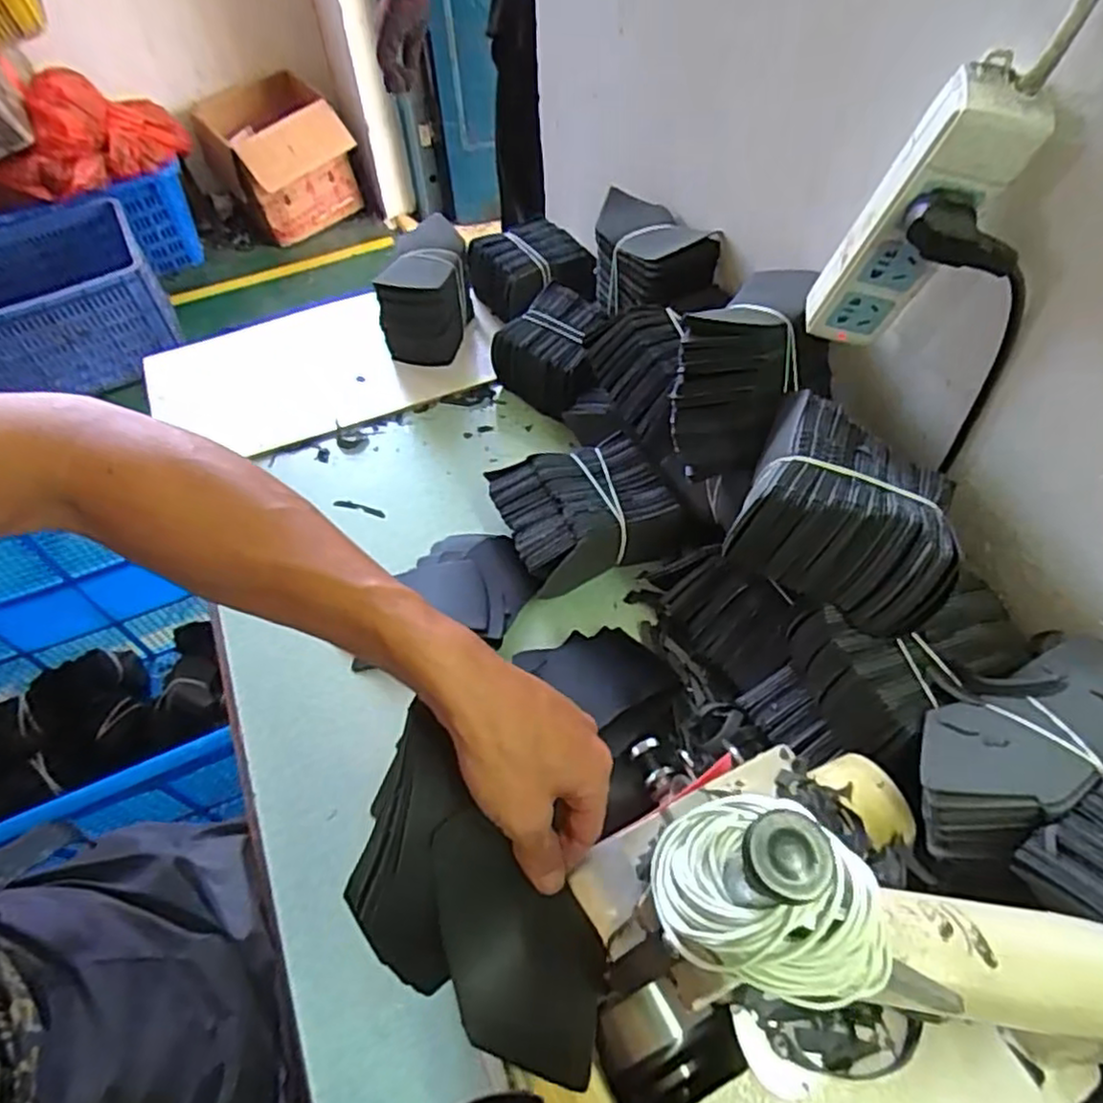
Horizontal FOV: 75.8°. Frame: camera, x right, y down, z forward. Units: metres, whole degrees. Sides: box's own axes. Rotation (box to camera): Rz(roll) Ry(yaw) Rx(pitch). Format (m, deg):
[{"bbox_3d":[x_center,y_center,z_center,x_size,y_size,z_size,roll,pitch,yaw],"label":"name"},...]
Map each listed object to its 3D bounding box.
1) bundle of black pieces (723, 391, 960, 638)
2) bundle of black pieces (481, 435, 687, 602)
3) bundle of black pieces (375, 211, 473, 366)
[{"bbox_3d":[0.199,-0.028,0.472,0.138,0.067,0.119,25,60,19],"label":"bundle of black pieces"},{"bbox_3d":[0.030,-0.032,0.667,0.155,0.077,0.131,-14,55,-7],"label":"bundle of black pieces"},{"bbox_3d":[-0.146,-0.301,0.838,0.093,0.120,0.121,-2,55,1],"label":"bundle of black pieces"}]

